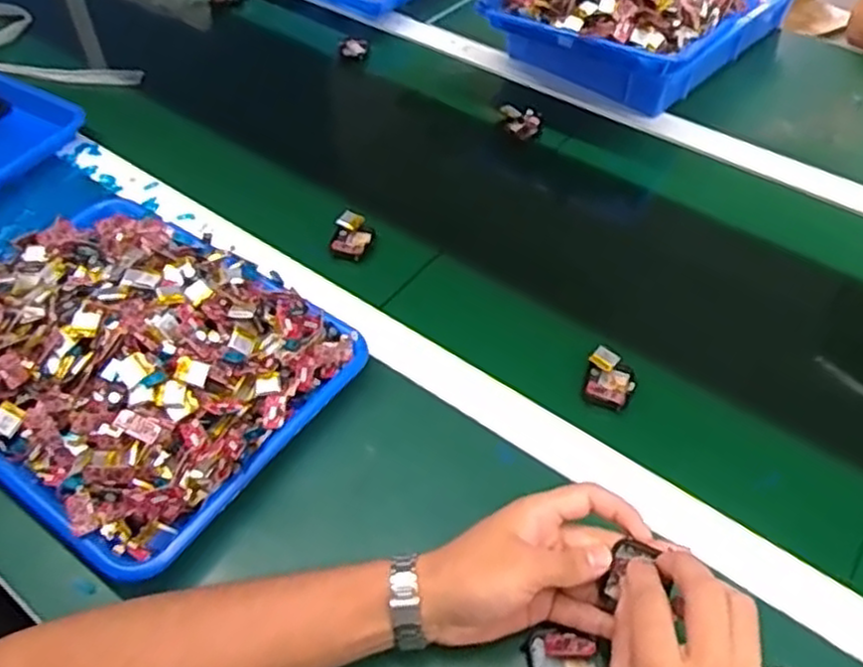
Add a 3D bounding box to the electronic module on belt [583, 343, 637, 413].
[{"bbox_3d":[0.145,0.037,0.591,0.039,0.017,0.047,18,52,15],"label":"electronic module on belt"}]

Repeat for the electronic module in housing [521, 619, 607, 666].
[{"bbox_3d":[0.081,0.202,0.446,0.049,0.019,0.038,16,51,13],"label":"electronic module in housing"}]

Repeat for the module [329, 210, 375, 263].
[{"bbox_3d":[-0.075,-0.094,0.705,0.034,0.023,0.046,13,50,11],"label":"module"}]

